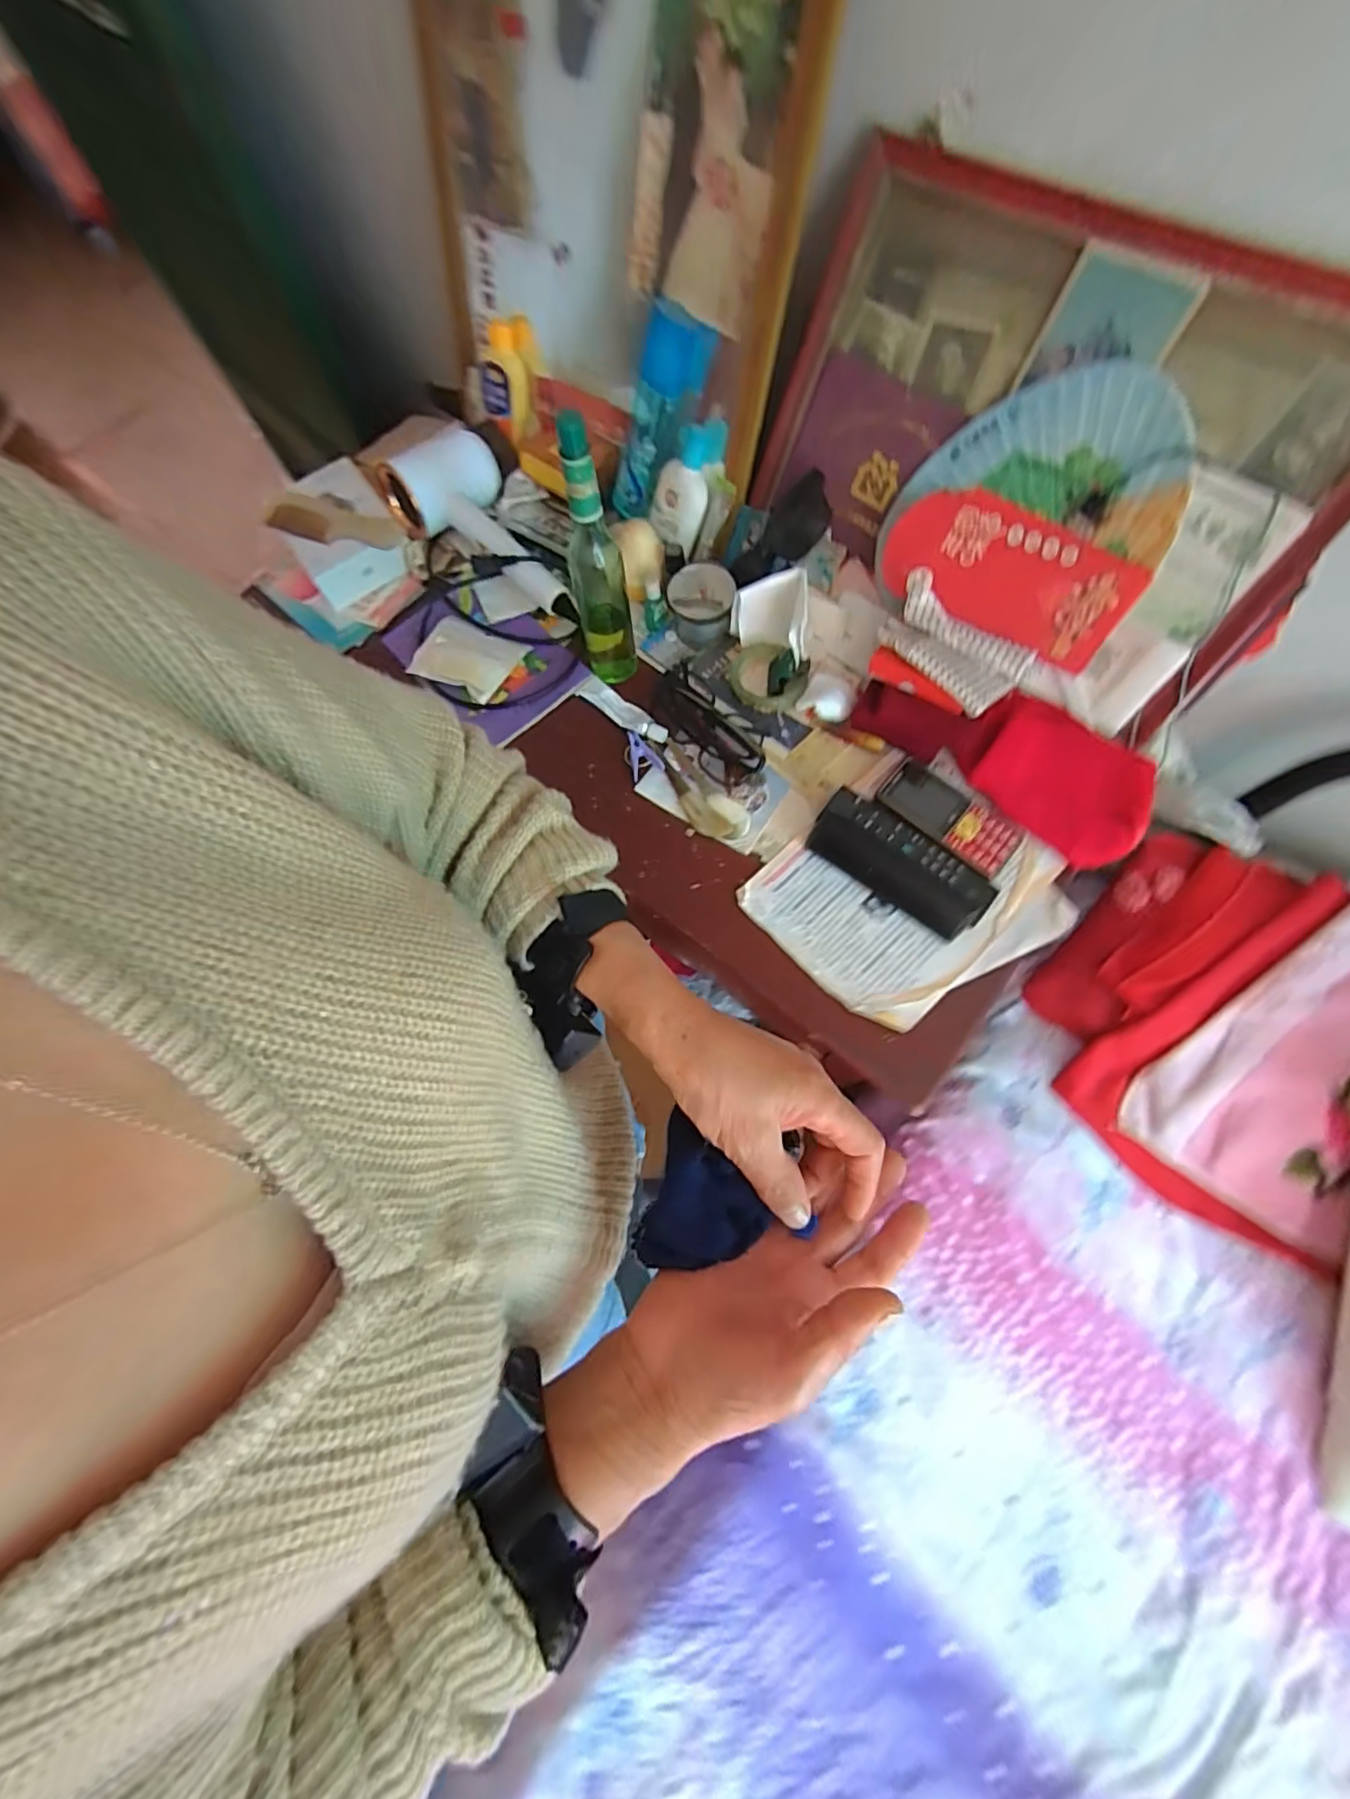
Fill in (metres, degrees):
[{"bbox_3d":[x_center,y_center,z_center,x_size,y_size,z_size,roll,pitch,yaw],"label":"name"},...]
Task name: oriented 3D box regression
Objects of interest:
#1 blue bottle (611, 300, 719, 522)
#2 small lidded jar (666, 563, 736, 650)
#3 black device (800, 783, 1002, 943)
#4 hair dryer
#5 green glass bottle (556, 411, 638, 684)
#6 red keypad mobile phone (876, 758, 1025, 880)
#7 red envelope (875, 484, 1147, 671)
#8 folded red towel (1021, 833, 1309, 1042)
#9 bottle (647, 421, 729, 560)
[{"bbox_3d":[-0.020,-0.452,0.584,0.058,0.176,0.052,3,66,-22],"label":"blue bottle"},{"bbox_3d":[0.026,-0.284,0.598,0.062,0.060,0.054,2,70,3],"label":"small lidded jar"},{"bbox_3d":[0.191,-0.030,0.525,0.153,0.030,0.061,34,75,14],"label":"black device"},{"bbox_3d":[-0.215,-0.393,0.640,0.142,0.087,0.214,-20,70,-5],"label":"hair dryer"},{"bbox_3d":[-0.070,-0.295,0.525,0.047,0.225,0.059,-14,70,-2],"label":"green glass bottle"},{"bbox_3d":[0.238,-0.071,0.536,0.119,0.016,0.064,40,77,15],"label":"red keypad mobile phone"},{"bbox_3d":[0.268,-0.266,0.502,0.190,0.011,0.086,36,115,16],"label":"red envelope"},{"bbox_3d":[0.503,0.035,0.663,0.262,0.054,0.119,-44,71,7],"label":"folded red towel"},{"bbox_3d":[0.016,-0.403,0.599,0.047,0.113,0.033,47,43,18],"label":"bottle"}]

